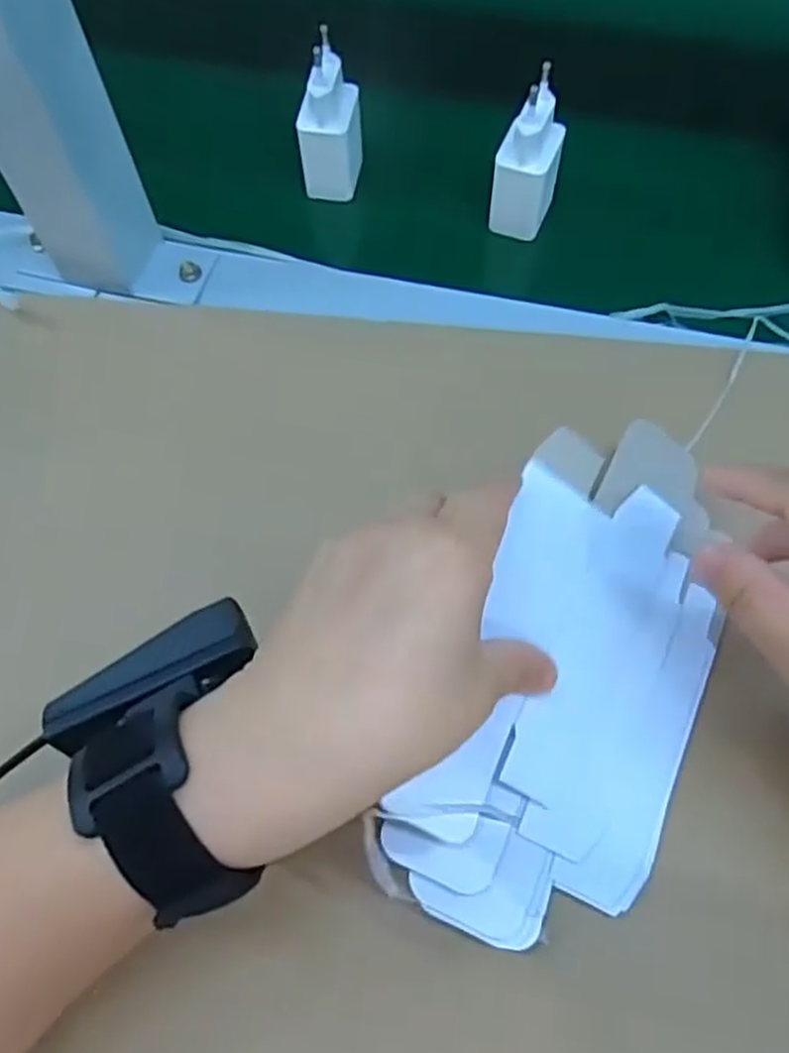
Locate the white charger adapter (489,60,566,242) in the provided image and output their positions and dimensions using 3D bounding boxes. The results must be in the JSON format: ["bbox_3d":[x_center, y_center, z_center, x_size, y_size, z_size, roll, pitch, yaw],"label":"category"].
[{"bbox_3d":[0.069,-0.188,0.403,0.031,0.071,0.037,15,68,5],"label":"white charger adapter"}]

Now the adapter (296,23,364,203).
[{"bbox_3d":[-0.034,-0.218,0.420,0.028,0.071,0.044,9,67,3],"label":"adapter"}]

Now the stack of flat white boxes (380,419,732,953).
[{"bbox_3d":[0.071,0.051,0.290,0.089,0.034,0.191,20,75,10],"label":"stack of flat white boxes"}]

